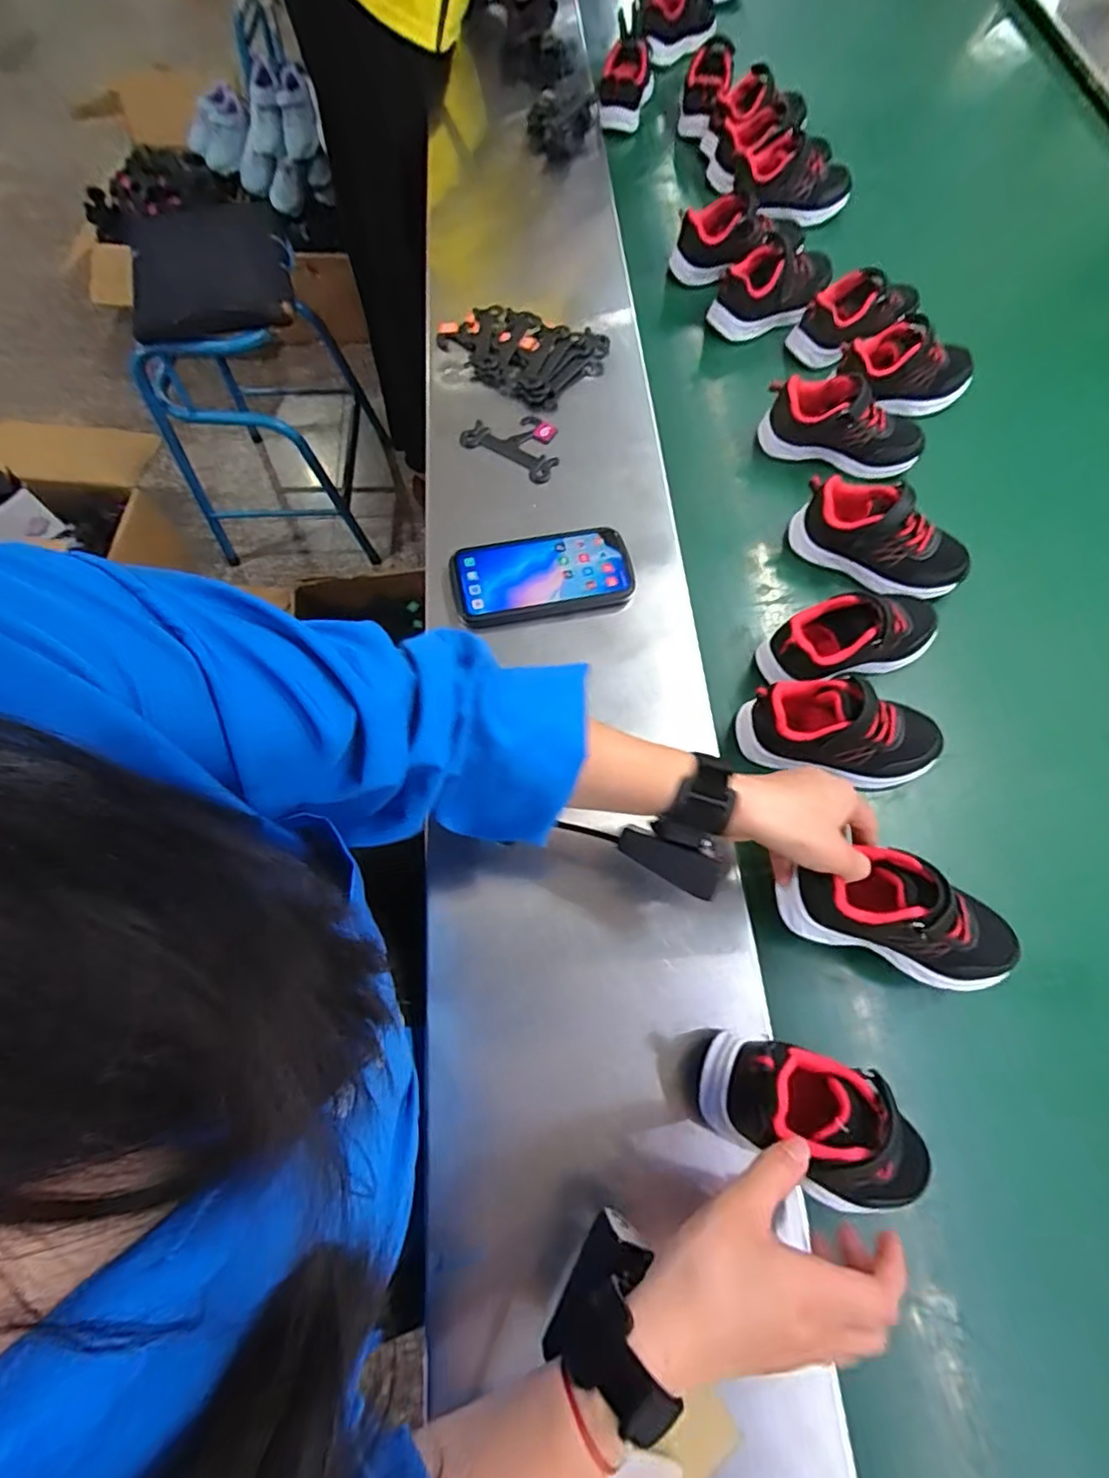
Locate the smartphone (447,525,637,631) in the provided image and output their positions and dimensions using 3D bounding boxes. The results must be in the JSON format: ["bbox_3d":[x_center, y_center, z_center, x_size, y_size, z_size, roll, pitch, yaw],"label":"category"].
[{"bbox_3d":[-0.010,-0.149,0.559,0.163,0.018,0.088,-12,69,-5],"label":"smartphone"}]

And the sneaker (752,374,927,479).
[{"bbox_3d":[0.303,-0.322,0.623,0.169,0.072,0.066,23,70,8],"label":"sneaker"}]

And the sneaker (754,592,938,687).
[{"bbox_3d":[0.269,-0.092,0.535,0.153,0.064,0.060,-16,70,-6],"label":"sneaker"}]

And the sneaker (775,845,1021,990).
[{"bbox_3d":[0.240,0.117,0.408,0.157,0.061,0.068,19,70,7],"label":"sneaker"}]

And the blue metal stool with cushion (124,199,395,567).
[{"bbox_3d":[-0.618,-0.758,1.289,0.389,0.543,0.526,-6,69,-3],"label":"blue metal stool with cushion"}]

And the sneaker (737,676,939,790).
[{"bbox_3d":[0.238,-0.007,0.502,0.169,0.078,0.072,8,69,3],"label":"sneaker"}]

